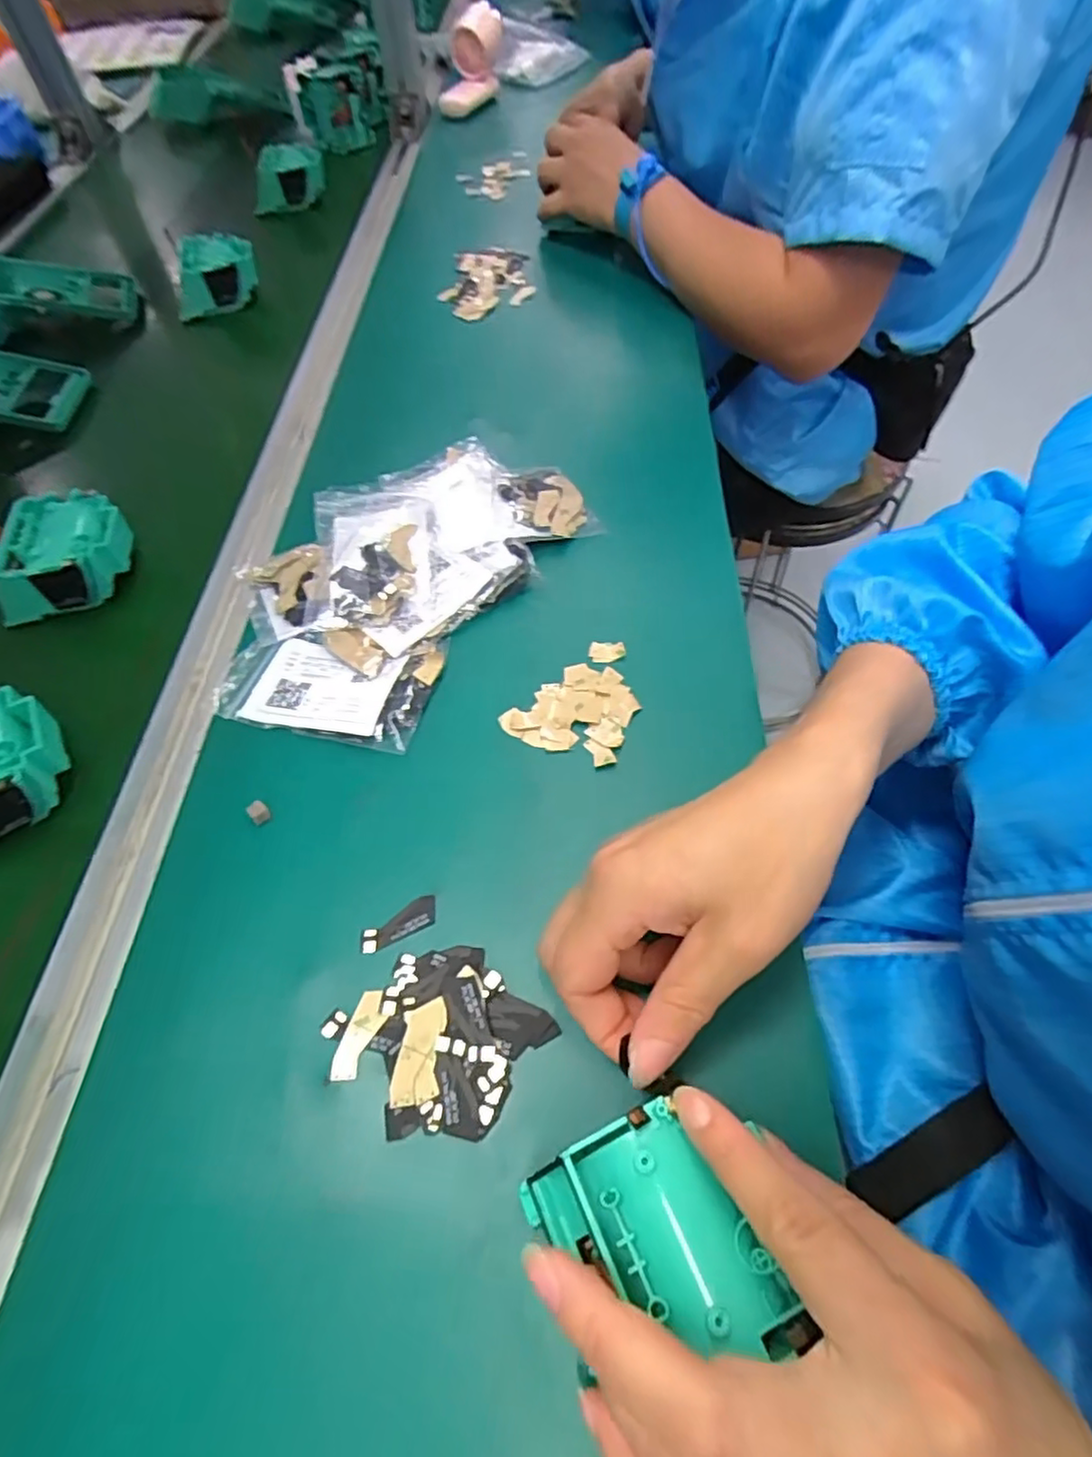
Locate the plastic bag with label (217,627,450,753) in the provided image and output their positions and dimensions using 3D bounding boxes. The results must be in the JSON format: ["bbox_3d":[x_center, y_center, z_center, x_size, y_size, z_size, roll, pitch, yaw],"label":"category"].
[{"bbox_3d":[-0.120,-0.028,0.365,0.115,0.008,0.070,10,59,10],"label":"plastic bag with label"}]

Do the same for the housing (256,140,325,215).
[{"bbox_3d":[-0.289,-0.615,0.738,0.086,0.044,0.068,-19,58,-8],"label":"housing"}]

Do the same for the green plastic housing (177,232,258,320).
[{"bbox_3d":[-0.312,-0.430,0.623,0.079,0.044,0.067,-15,58,-6],"label":"green plastic housing"}]

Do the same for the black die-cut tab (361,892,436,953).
[{"bbox_3d":[-0.066,0.088,0.298,0.036,0.004,0.014,-24,59,-11],"label":"black die-cut tab"}]

